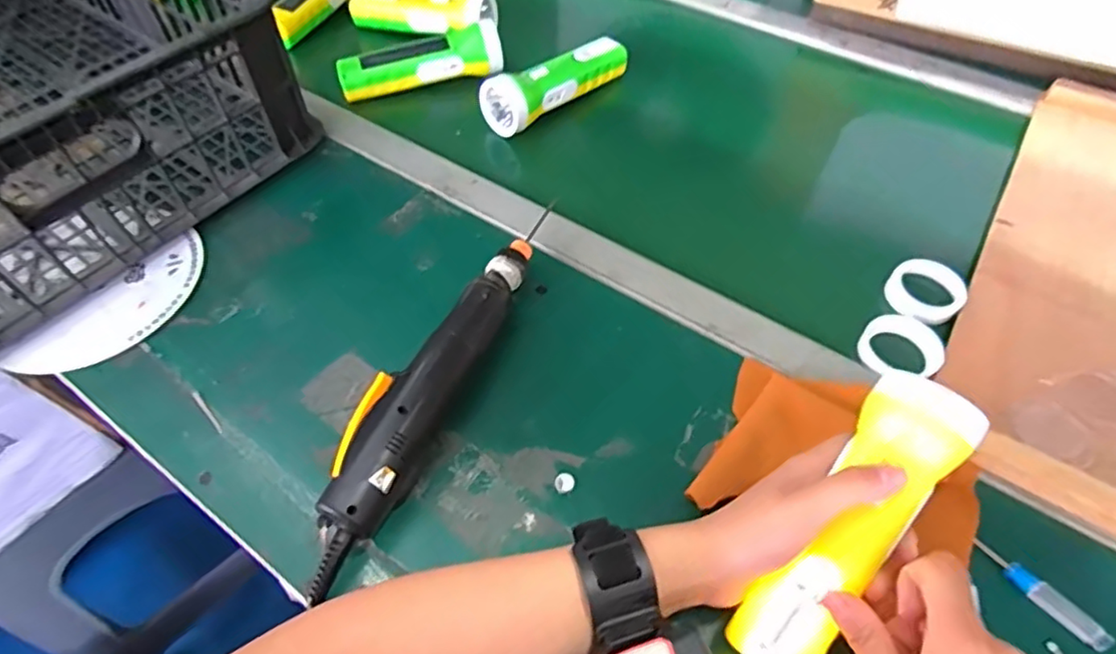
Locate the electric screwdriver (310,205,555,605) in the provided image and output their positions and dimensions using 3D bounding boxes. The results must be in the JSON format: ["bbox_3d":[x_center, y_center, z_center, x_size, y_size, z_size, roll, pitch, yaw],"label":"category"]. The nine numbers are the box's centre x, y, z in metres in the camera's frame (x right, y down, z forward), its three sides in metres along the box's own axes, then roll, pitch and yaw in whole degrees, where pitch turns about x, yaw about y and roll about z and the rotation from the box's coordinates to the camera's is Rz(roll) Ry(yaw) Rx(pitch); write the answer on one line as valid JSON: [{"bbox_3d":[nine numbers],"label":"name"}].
[{"bbox_3d":[-0.077,0.023,0.427,0.047,0.042,0.309,20,56,14],"label":"electric screwdriver"}]

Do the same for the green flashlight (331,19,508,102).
[{"bbox_3d":[-0.144,-0.281,0.647,0.169,0.048,0.047,-14,55,-10],"label":"green flashlight"}]

